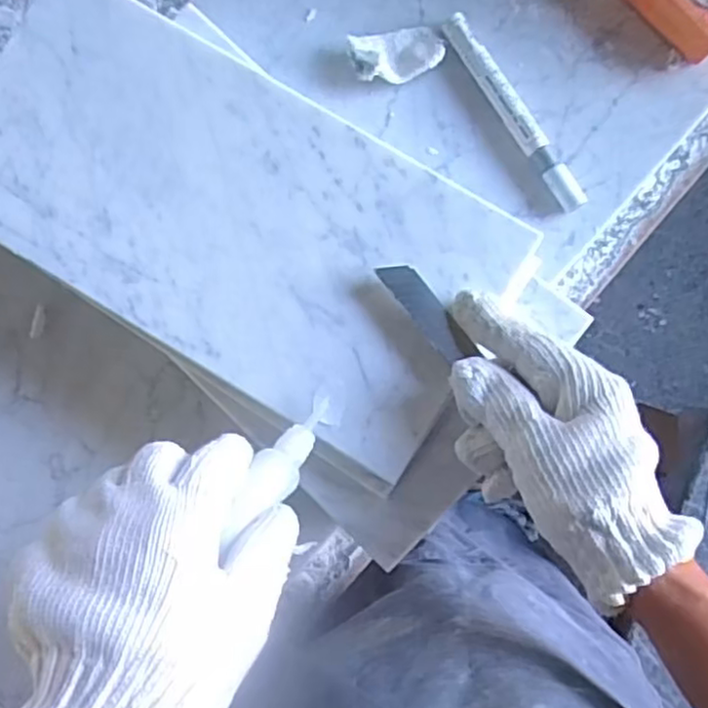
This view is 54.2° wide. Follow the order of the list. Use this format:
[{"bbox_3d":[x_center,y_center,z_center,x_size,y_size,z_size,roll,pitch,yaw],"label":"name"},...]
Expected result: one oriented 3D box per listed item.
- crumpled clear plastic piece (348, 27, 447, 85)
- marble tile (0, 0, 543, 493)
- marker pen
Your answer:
[{"bbox_3d":[0.029,-0.195,0.448,0.058,0.022,0.034,-18,87,3],"label":"crumpled clear plastic piece"},{"bbox_3d":[-0.070,-0.074,0.370,0.296,0.010,0.151,33,90,6],"label":"marble tile"},{"bbox_3d":[0.101,-0.152,0.437,0.015,0.016,0.143,-33,86,2],"label":"marker pen"}]

